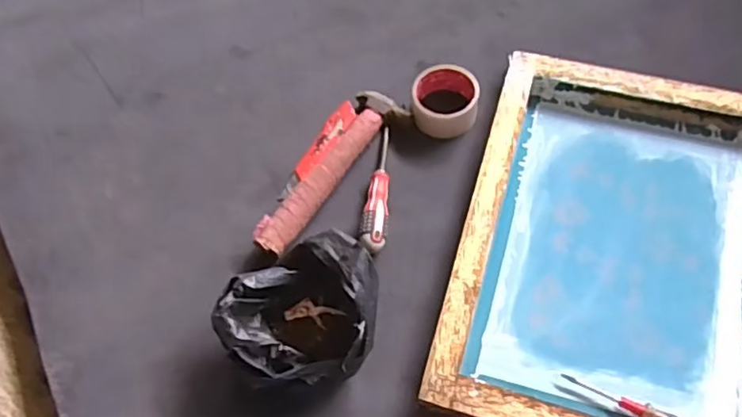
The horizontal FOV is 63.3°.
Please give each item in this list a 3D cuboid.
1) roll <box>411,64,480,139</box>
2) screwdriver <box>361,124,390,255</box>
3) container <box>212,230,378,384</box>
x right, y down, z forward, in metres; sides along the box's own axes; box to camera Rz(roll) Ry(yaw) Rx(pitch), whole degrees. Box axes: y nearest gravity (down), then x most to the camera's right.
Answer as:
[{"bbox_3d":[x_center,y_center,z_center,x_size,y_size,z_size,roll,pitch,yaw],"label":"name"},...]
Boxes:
[{"bbox_3d":[0.100,-0.144,0.805,0.089,0.039,0.090,-2,63,3],"label":"roll"},{"bbox_3d":[0.008,-0.029,0.759,0.031,0.026,0.181,2,62,5],"label":"screwdriver"},{"bbox_3d":[-0.074,0.107,0.650,0.158,0.119,0.148,-2,62,3],"label":"container"}]

